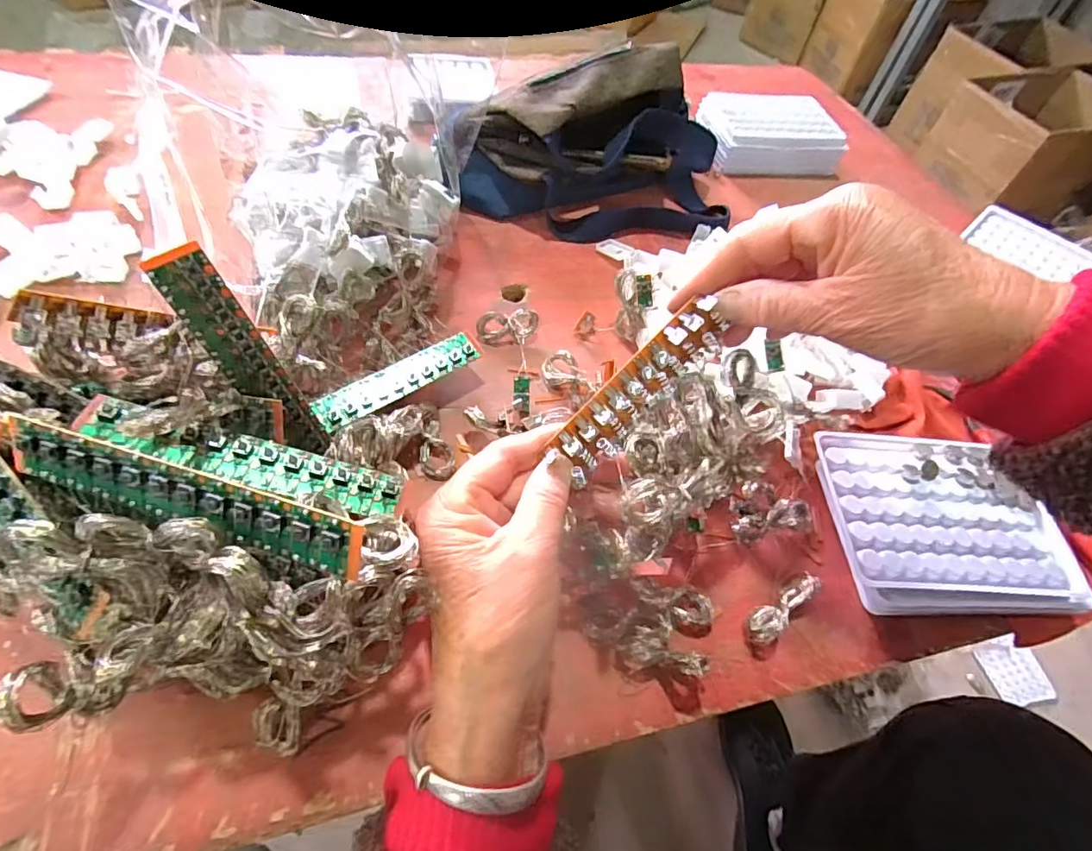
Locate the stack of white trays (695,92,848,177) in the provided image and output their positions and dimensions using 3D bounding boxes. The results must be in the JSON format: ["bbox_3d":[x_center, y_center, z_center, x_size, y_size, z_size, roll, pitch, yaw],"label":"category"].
[{"bbox_3d":[0.225,-0.302,0.552,0.136,0.042,0.087,-2,56,-8],"label":"stack of white trays"}]

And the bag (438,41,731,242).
[{"bbox_3d":[0.039,-0.233,0.447,0.247,0.087,0.128,-12,58,-14],"label":"bag"}]

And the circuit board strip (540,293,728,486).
[{"bbox_3d":[0.043,-0.018,0.249,0.101,0.014,0.024,-46,66,-3],"label":"circuit board strip"}]

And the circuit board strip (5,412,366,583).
[{"bbox_3d":[-0.120,0.026,0.175,0.126,0.027,0.005,16,20,6],"label":"circuit board strip"}]

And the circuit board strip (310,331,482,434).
[{"bbox_3d":[-0.087,-0.028,0.321,0.103,0.006,0.022,-33,79,-22],"label":"circuit board strip"}]

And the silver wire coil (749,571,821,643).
[{"bbox_3d":[0.123,0.093,0.278,0.048,0.017,0.014,-33,65,-25],"label":"silver wire coil"}]

